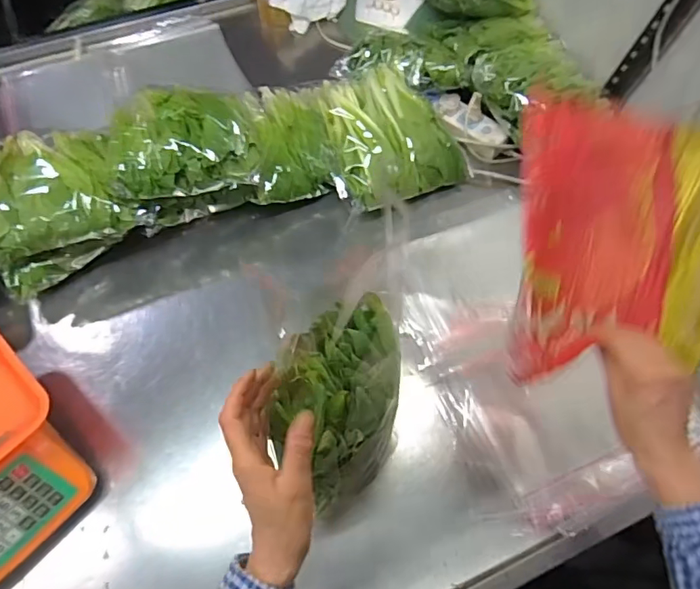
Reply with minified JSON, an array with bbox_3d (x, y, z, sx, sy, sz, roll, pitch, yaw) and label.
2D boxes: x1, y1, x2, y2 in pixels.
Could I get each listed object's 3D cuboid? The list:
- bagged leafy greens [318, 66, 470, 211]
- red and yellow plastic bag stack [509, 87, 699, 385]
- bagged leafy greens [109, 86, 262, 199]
[{"bbox_3d":[0.055,-0.235,0.725,0.191,0.076,0.193,-20,65,-10],"label":"bagged leafy greens"},{"bbox_3d":[0.251,-0.057,0.453,0.180,0.077,0.250,3,96,19],"label":"red and yellow plastic bag stack"},{"bbox_3d":[-0.215,-0.215,0.654,0.179,0.072,0.184,-6,63,-4],"label":"bagged leafy greens"}]

